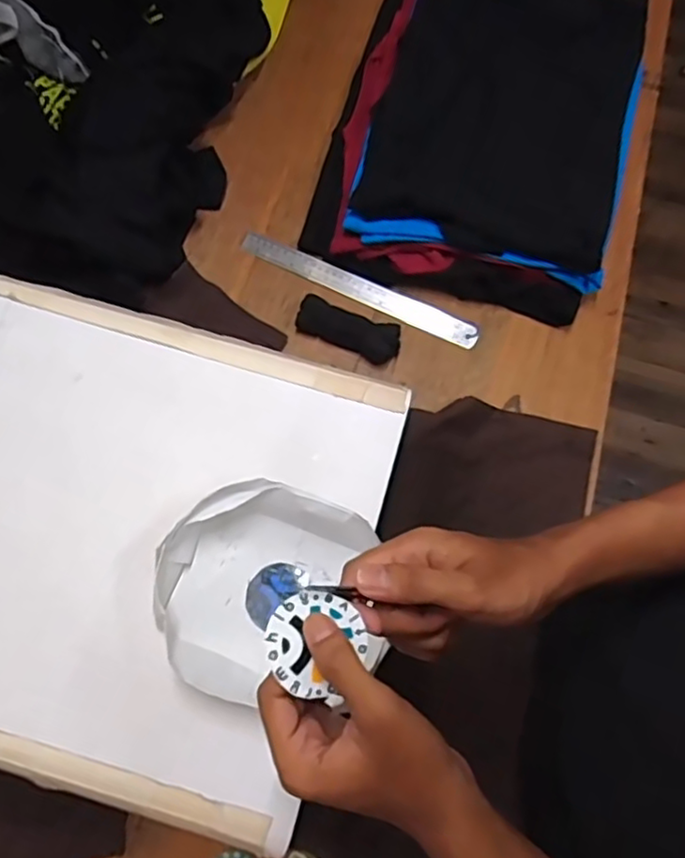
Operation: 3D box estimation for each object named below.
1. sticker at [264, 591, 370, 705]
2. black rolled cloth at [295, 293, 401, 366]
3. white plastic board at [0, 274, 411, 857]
[{"bbox_3d":[-0.014,0.117,0.356,0.054,0.004,0.052,5,72,-15],"label":"sticker"},{"bbox_3d":[0.008,-0.122,0.787,0.129,0.024,0.043,24,73,9],"label":"black rolled cloth"},{"bbox_3d":[-0.232,0.073,0.563,0.493,0.028,0.397,16,72,6],"label":"white plastic board"}]

